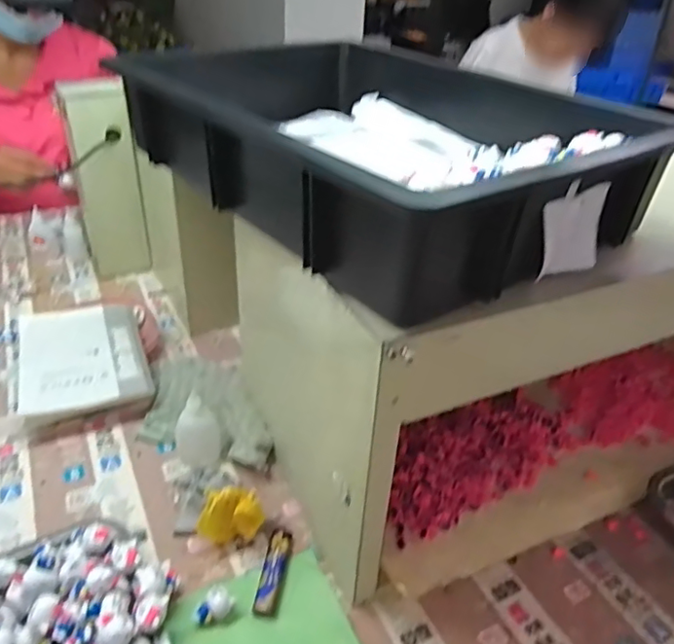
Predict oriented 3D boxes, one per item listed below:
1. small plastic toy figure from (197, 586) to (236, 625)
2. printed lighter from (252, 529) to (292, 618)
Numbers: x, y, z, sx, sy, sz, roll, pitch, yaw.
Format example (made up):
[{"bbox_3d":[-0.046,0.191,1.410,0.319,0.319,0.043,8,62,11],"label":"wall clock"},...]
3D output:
[{"bbox_3d":[-0.100,0.235,0.476,0.024,0.017,0.029,16,37,18],"label":"small plastic toy figure"},{"bbox_3d":[-0.055,0.221,0.511,0.019,0.013,0.078,7,35,6],"label":"printed lighter"}]

